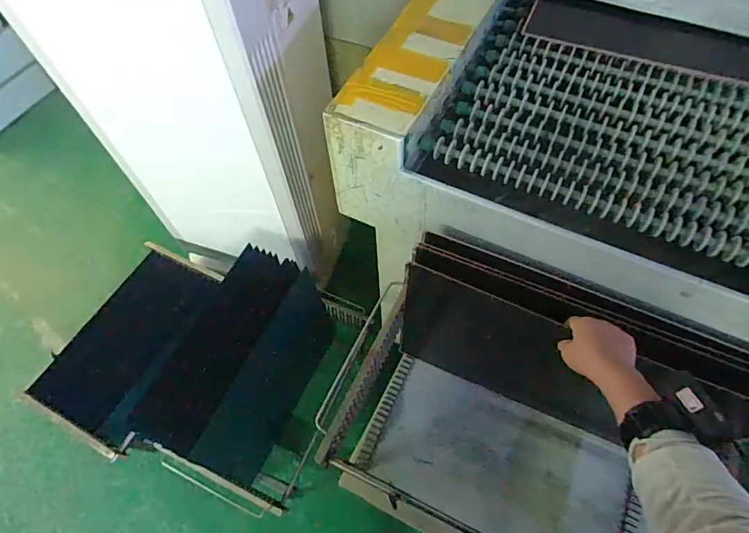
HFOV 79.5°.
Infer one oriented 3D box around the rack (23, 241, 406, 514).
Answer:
[{"bbox_3d":[-0.532,0.288,1.422,0.830,0.333,0.678,21,63,13],"label":"rack"}]

